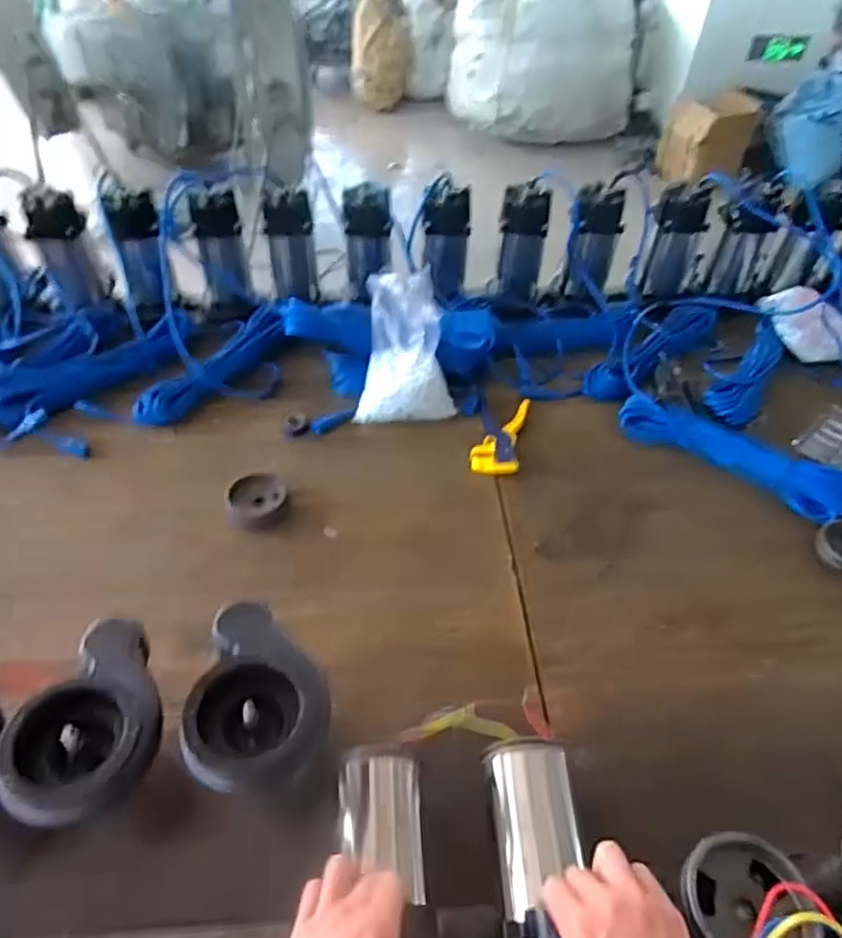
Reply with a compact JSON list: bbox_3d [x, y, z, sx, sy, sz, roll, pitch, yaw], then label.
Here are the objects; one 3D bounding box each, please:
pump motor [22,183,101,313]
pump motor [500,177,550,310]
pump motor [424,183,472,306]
[{"bbox_3d":[-0.649,-0.397,1.188,0.095,0.203,0.078,-21,51,-20],"label":"pump motor"},{"bbox_3d":[0.186,-0.424,1.230,0.100,0.217,0.085,9,47,7],"label":"pump motor"},{"bbox_3d":[0.049,-0.416,1.204,0.074,0.190,0.072,9,47,7],"label":"pump motor"}]

